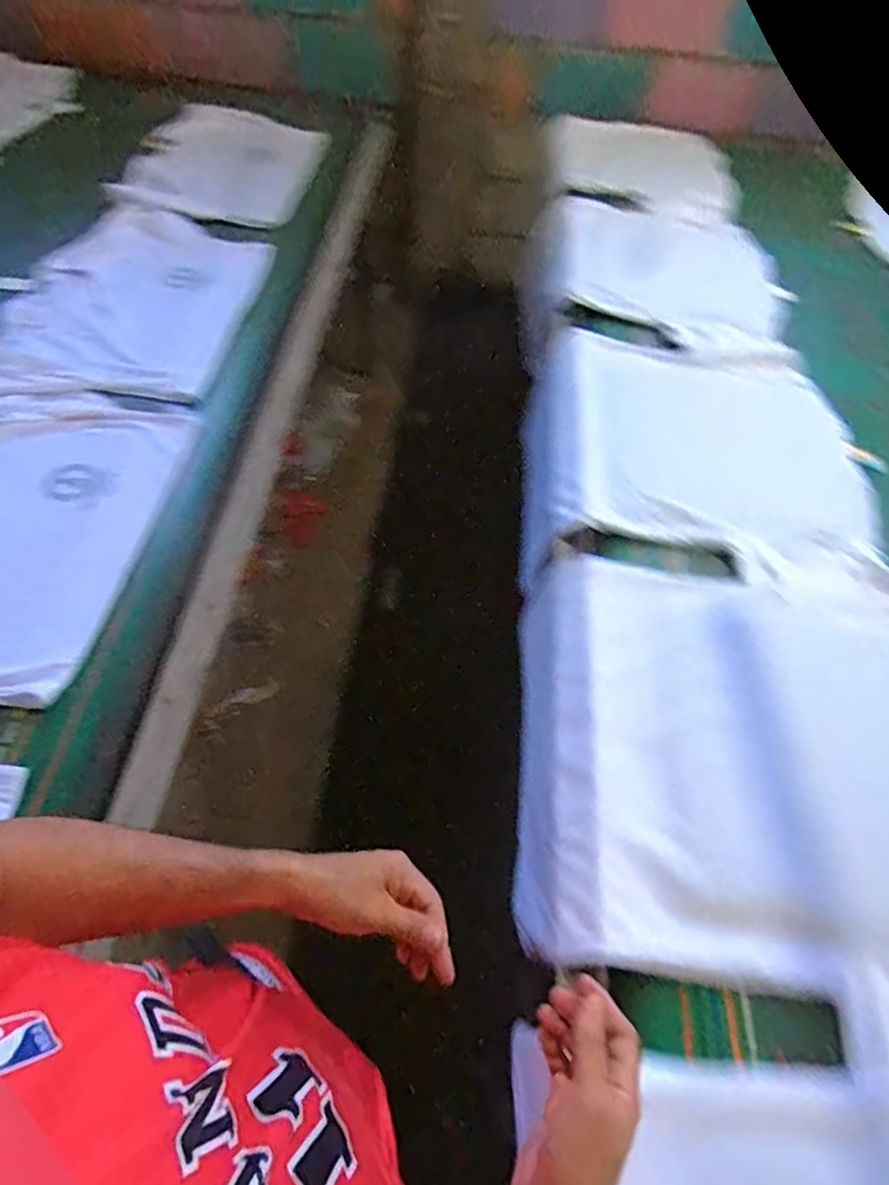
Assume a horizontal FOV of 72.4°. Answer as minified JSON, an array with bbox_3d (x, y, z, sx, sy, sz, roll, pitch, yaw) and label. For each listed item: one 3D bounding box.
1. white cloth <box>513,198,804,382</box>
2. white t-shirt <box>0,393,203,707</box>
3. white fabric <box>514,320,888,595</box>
[{"bbox_3d":[0.461,-0.676,1.368,0.554,0.131,0.504,7,55,-3],"label":"white cloth"},{"bbox_3d":[-0.621,-0.103,0.853,0.378,0.055,0.534,7,55,-3],"label":"white t-shirt"},{"bbox_3d":[0.445,-0.228,1.106,0.573,0.169,0.543,8,55,-2],"label":"white fabric"}]

